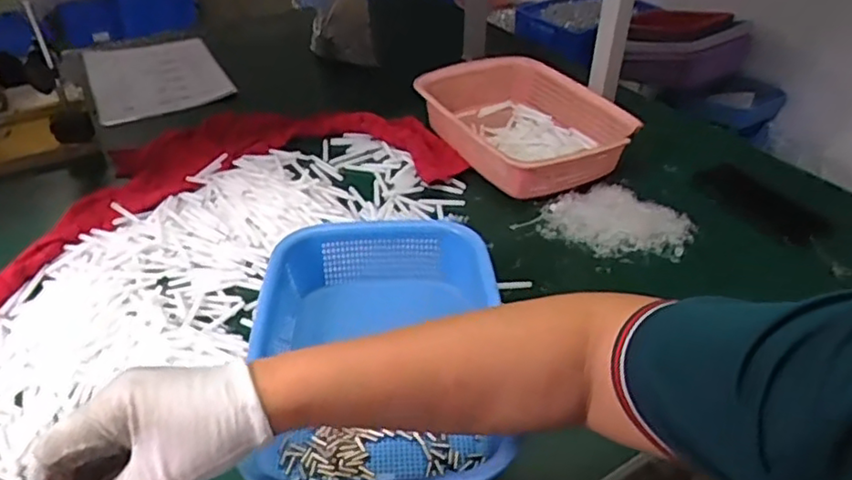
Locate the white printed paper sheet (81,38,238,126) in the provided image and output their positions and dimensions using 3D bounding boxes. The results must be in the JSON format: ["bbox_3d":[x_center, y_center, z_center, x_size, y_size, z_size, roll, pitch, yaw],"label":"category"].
[{"bbox_3d":[-0.485,-0.298,1.132,0.216,0.014,0.306,-18,41,-22],"label":"white printed paper sheet"}]

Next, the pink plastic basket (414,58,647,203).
[{"bbox_3d":[0.129,-0.156,0.886,0.207,0.086,0.292,-21,42,-25],"label":"pink plastic basket"}]

